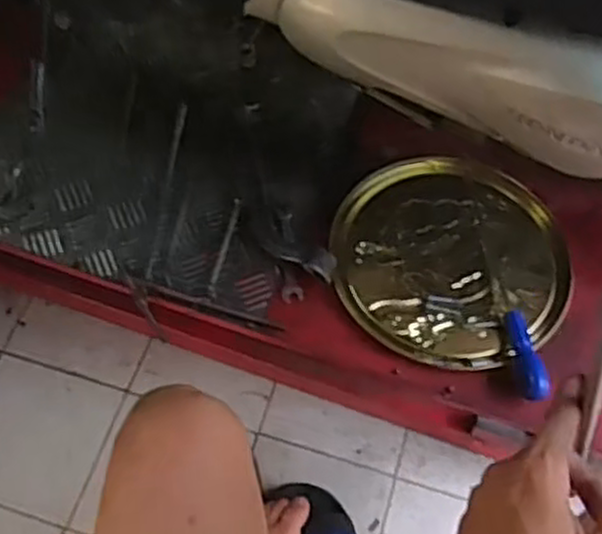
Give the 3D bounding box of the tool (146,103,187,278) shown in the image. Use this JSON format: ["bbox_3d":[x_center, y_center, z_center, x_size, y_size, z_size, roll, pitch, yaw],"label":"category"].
[{"bbox_3d":[-0.154,-0.098,0.892,0.010,0.007,0.249,5,63,0],"label":"tool"}]

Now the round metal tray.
[{"bbox_3d":[0.161,-0.014,0.856,0.247,0.019,0.259,1,61,-1],"label":"round metal tray"}]

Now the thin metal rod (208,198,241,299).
[{"bbox_3d":[-0.084,-0.023,0.858,0.009,0.007,0.130,11,63,3],"label":"thin metal rod"}]

